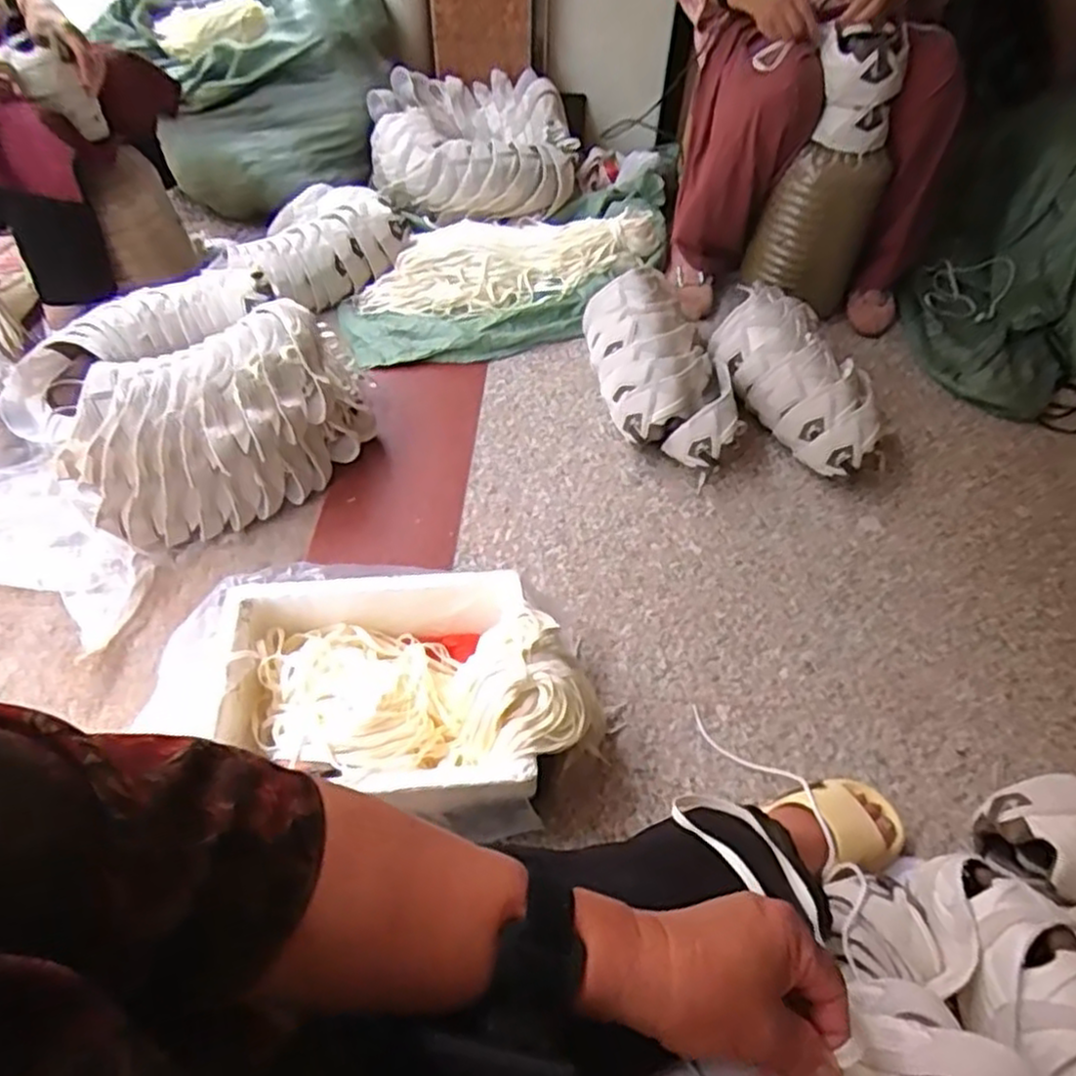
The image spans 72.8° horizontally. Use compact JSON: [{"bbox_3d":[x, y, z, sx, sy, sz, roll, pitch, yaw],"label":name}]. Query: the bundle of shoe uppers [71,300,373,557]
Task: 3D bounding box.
[{"bbox_3d":[-0.461,-0.171,1.089,0.435,0.224,0.187,-22,57,-17],"label":"bundle of shoe uppers"}]

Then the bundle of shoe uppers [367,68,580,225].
[{"bbox_3d":[-0.141,-0.848,1.556,0.438,0.162,0.322,-3,53,-4],"label":"bundle of shoe uppers"}]

